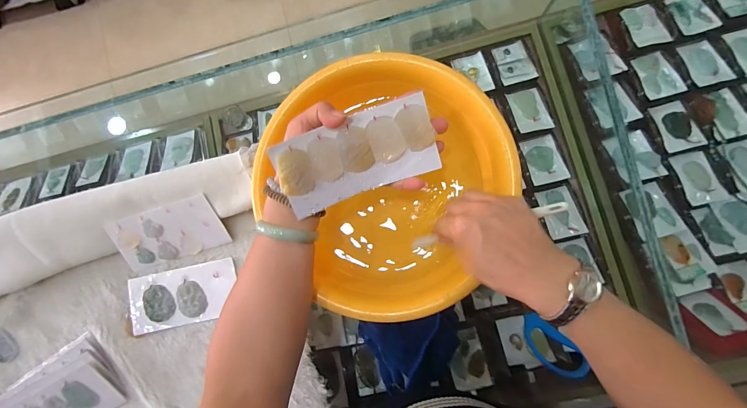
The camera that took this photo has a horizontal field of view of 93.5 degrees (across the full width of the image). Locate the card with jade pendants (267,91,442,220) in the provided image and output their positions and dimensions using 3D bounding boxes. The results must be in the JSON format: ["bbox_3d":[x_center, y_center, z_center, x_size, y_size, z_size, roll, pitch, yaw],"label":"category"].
[{"bbox_3d":[-0.013,-0.046,0.341,0.146,0.015,0.075,-21,115,-3],"label":"card with jade pendants"}]

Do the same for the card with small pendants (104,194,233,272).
[{"bbox_3d":[-0.272,0.041,0.470,0.143,0.009,0.074,-18,115,4],"label":"card with small pendants"}]

